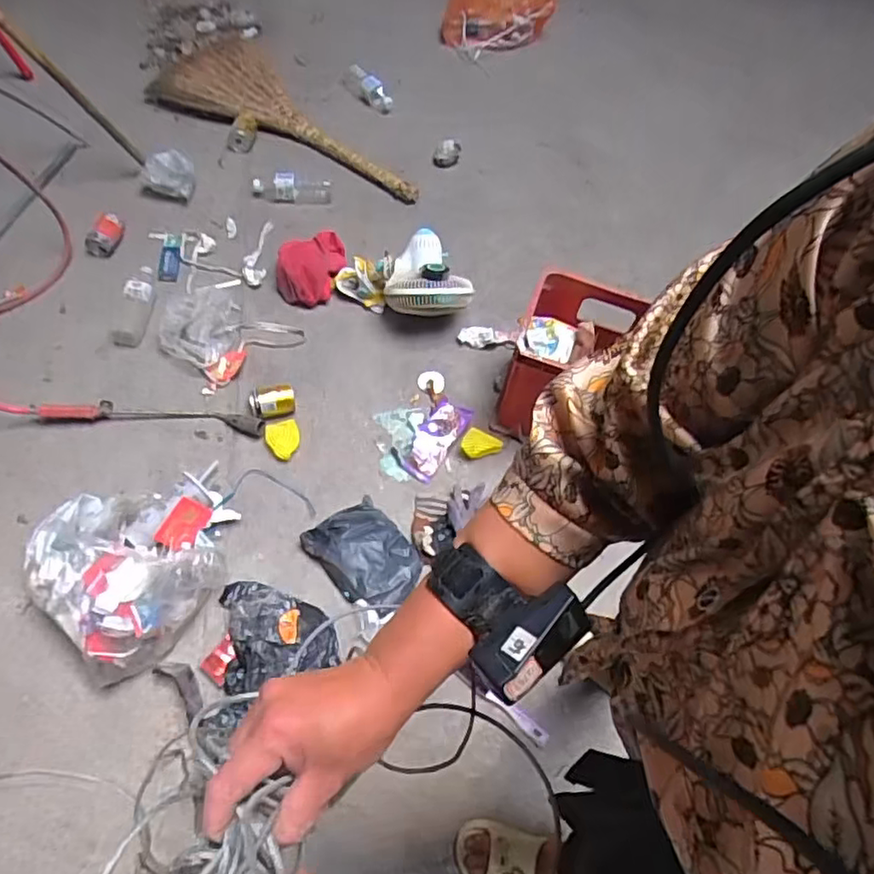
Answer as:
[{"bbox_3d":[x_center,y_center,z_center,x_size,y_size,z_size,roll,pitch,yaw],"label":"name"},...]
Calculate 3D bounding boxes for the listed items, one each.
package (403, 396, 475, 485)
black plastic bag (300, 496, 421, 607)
[{"bbox_3d":[-0.005,0.002,1.397,0.090,0.035,0.195,29,73,12],"label":"package"},{"bbox_3d":[-0.139,0.235,1.226,0.164,0.043,0.232,-42,73,-12],"label":"black plastic bag"}]

